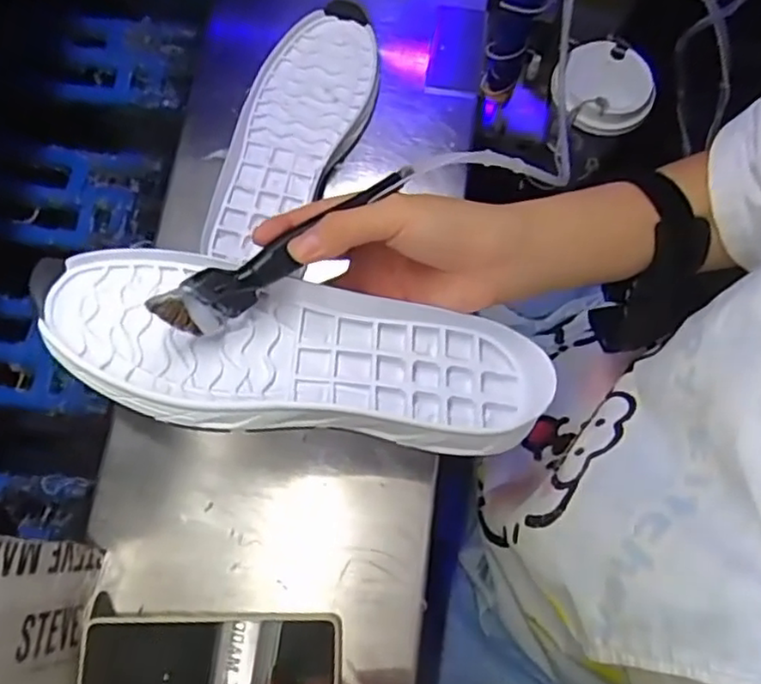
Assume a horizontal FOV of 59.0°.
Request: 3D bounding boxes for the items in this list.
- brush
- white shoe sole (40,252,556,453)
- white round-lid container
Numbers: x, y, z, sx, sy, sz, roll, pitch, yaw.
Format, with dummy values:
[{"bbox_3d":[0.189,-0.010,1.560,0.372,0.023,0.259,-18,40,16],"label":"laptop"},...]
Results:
[{"bbox_3d":[-0.046,-0.049,0.356,0.155,0.029,0.022,-37,77,-21],"label":"brush"},{"bbox_3d":[-0.041,0.010,0.362,0.257,0.038,0.092,9,54,-7],"label":"white shoe sole"},{"bbox_3d":[0.194,-0.223,0.580,0.084,0.024,0.077,0,74,0],"label":"white round-lid container"}]

